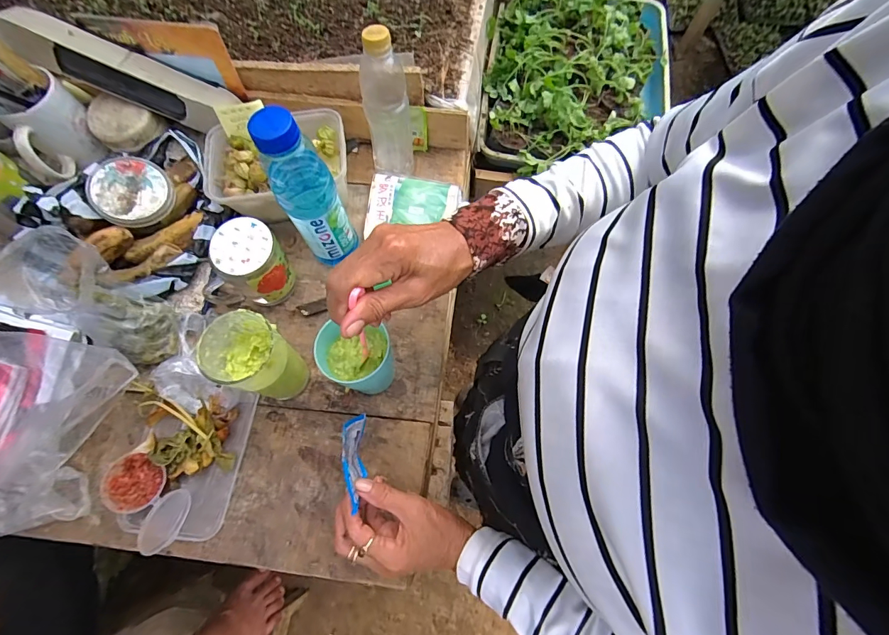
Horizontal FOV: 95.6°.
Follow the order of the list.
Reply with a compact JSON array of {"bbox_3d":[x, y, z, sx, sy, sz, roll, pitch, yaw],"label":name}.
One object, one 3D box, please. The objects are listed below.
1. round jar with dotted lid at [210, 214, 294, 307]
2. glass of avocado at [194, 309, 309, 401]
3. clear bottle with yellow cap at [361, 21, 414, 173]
[{"bbox_3d":[-0.222,-0.061,0.471,0.075,0.080,0.074,0,70,0],"label":"round jar with dotted lid"},{"bbox_3d":[-0.185,0.045,0.420,0.079,0.119,0.067,11,70,3],"label":"glass of avocado"},{"bbox_3d":[-0.070,-0.255,0.490,0.053,0.179,0.047,-3,70,-2],"label":"clear bottle with yellow cap"}]

